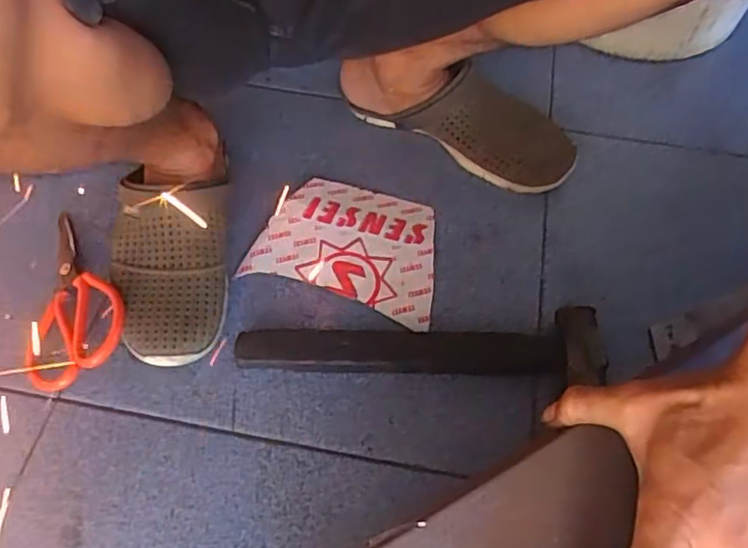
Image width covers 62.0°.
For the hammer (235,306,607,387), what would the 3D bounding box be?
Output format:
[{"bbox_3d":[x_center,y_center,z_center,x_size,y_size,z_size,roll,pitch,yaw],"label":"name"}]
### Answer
[{"bbox_3d":[0.040,0.070,0.533,0.306,0.033,0.074,-3,59,-2],"label":"hammer"}]

